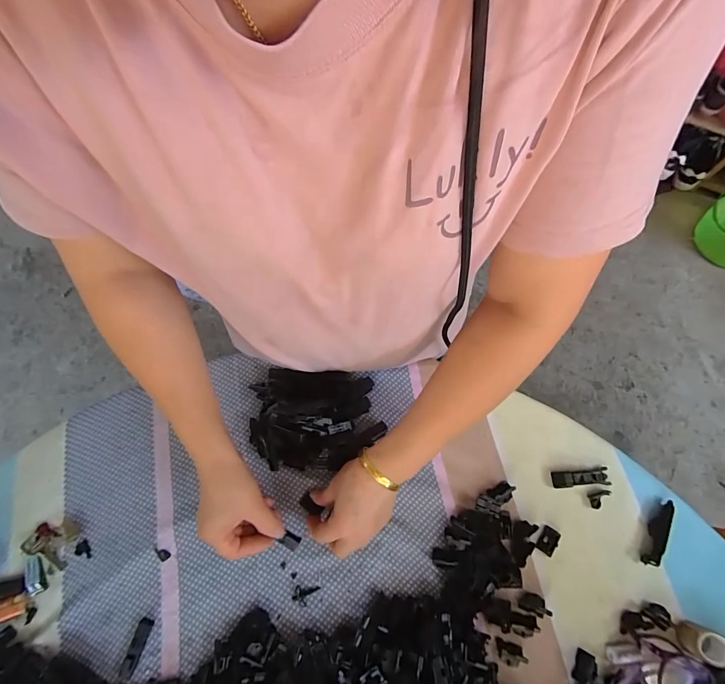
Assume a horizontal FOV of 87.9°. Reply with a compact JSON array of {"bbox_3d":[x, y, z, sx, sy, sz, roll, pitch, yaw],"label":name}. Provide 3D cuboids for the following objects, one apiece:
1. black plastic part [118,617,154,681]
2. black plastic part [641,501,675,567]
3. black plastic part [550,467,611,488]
[{"bbox_3d":[-0.234,0.317,0.386,0.013,0.006,0.055,16,72,6],"label":"black plastic part"},{"bbox_3d":[0.328,0.210,0.415,0.016,0.011,0.074,29,73,10],"label":"black plastic part"},{"bbox_3d":[0.252,0.157,0.433,0.067,0.011,0.019,-5,71,-1],"label":"black plastic part"}]

